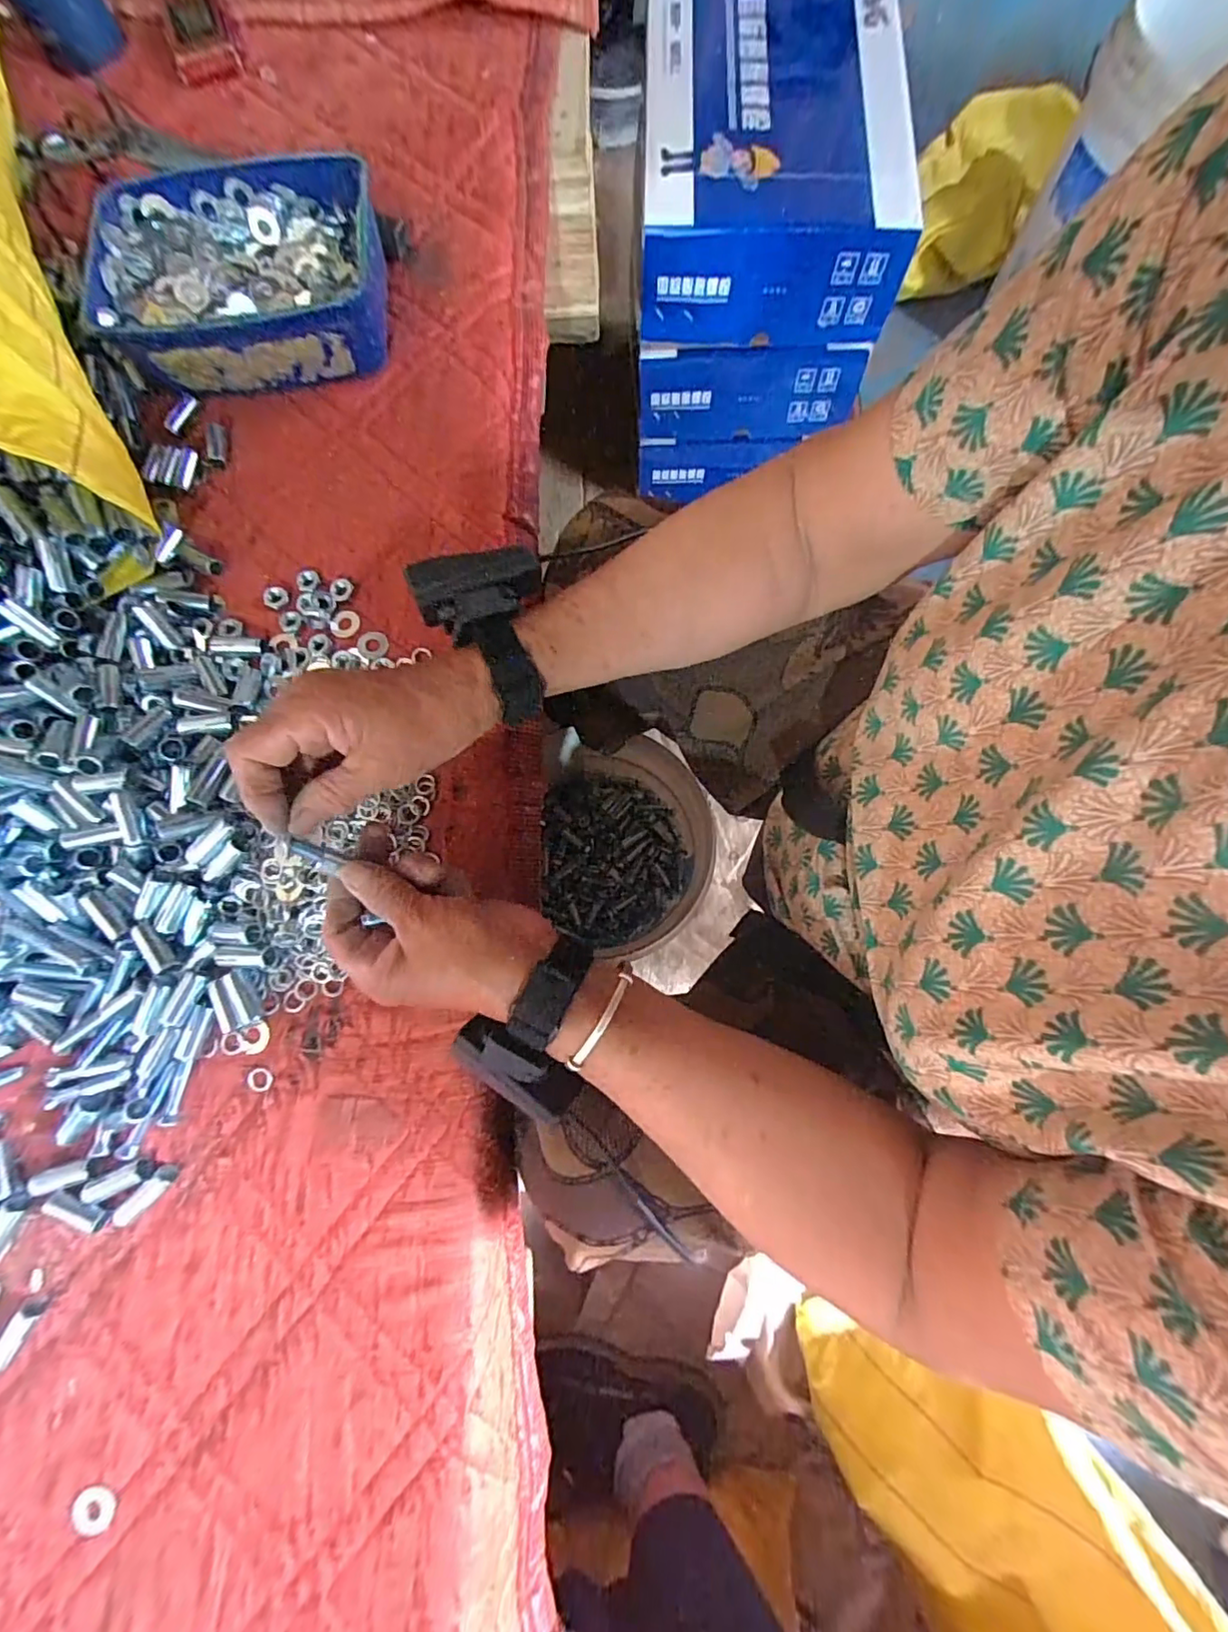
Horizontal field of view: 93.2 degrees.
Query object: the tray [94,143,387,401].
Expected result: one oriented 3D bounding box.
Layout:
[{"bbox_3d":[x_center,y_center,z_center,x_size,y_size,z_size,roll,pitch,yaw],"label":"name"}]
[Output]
[{"bbox_3d":[-0.277,-0.407,0.445,0.207,0.063,0.153,-3,78,-1],"label":"tray"}]

